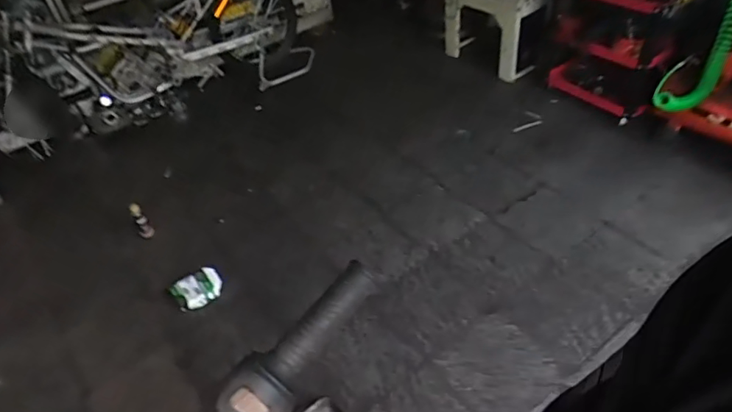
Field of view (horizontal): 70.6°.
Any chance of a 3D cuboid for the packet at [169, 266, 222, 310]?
[{"bbox_3d":[-0.588,0.283,1.797,0.165,0.065,0.125,-32,48,-24],"label":"packet"}]

